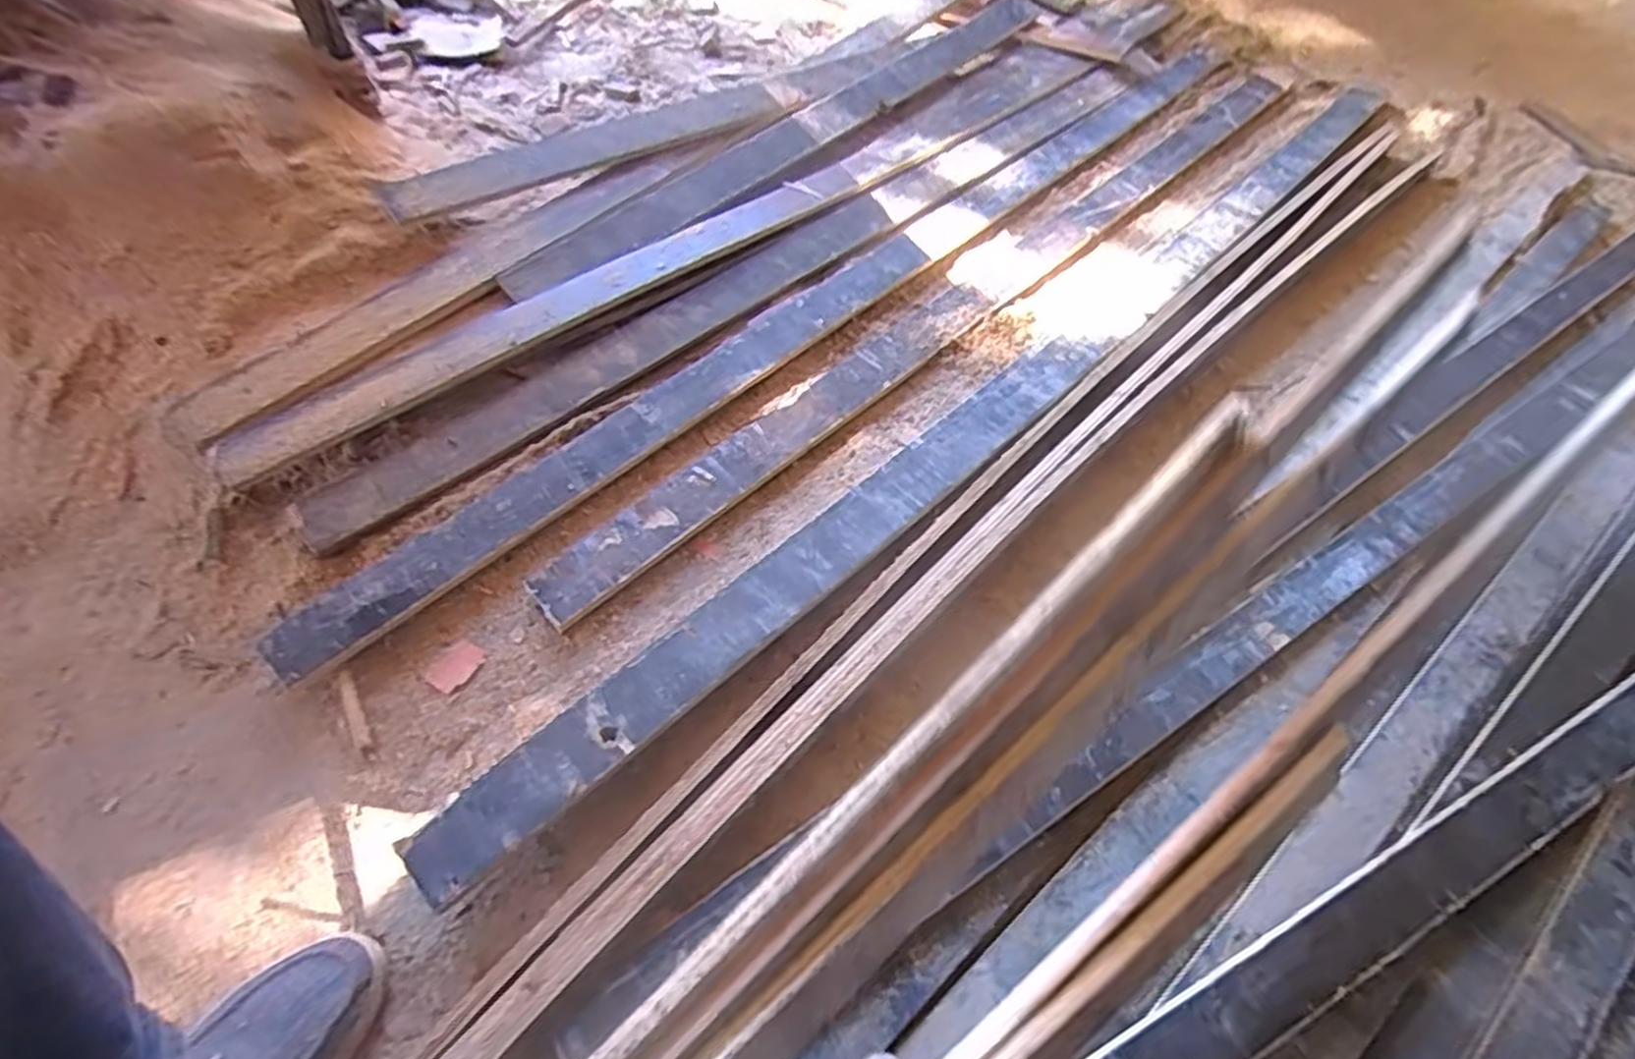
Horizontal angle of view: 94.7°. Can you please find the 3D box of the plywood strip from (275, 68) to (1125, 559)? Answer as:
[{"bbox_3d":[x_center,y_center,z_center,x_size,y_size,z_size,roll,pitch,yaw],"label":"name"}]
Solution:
[{"bbox_3d":[0.012,-0.408,1.062,1.467,0.019,0.085,-38,74,-25],"label":"plywood strip"}]

